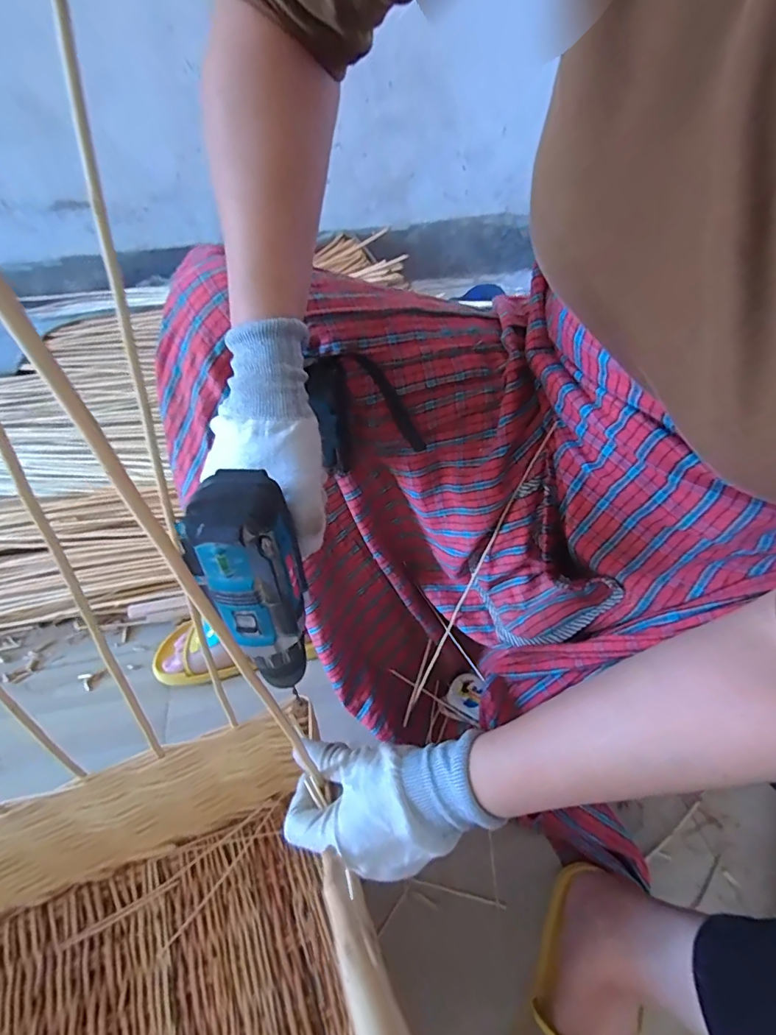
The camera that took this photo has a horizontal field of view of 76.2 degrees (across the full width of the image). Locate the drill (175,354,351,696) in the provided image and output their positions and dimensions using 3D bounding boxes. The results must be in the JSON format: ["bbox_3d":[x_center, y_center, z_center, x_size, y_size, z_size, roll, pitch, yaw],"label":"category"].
[{"bbox_3d":[-0.070,-0.014,0.353,0.052,0.126,0.213,5,46,6],"label":"drill"}]

